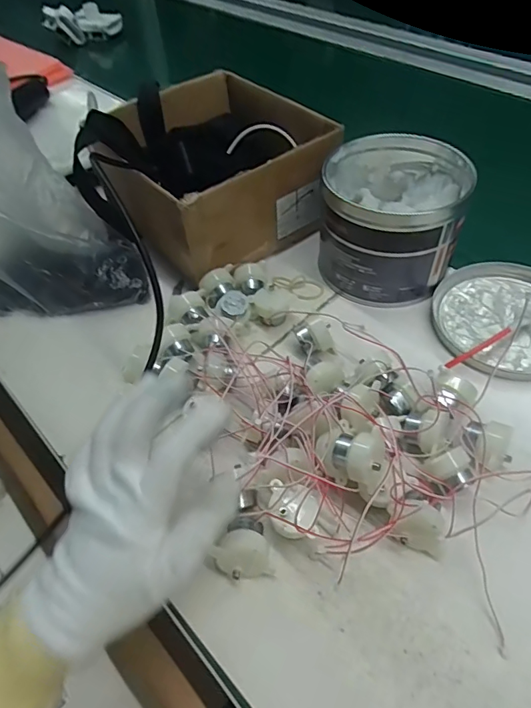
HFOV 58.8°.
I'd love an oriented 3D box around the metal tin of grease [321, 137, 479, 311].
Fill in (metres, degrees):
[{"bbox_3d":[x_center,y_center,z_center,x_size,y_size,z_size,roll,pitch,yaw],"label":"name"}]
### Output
[{"bbox_3d":[0.119,-0.131,0.447,0.124,0.112,0.134,11,52,14],"label":"metal tin of grease"}]

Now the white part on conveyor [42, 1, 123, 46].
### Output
[{"bbox_3d":[-0.379,-0.691,0.984,0.153,0.057,0.055,-17,52,-10],"label":"white part on conveyor"}]

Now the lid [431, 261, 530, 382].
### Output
[{"bbox_3d":[0.220,-0.033,0.422,0.128,0.016,0.127,-3,50,3],"label":"lid"}]

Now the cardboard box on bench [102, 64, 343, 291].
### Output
[{"bbox_3d":[-0.048,-0.196,0.519,0.187,0.113,0.213,-29,53,-18],"label":"cardboard box on bench"}]

